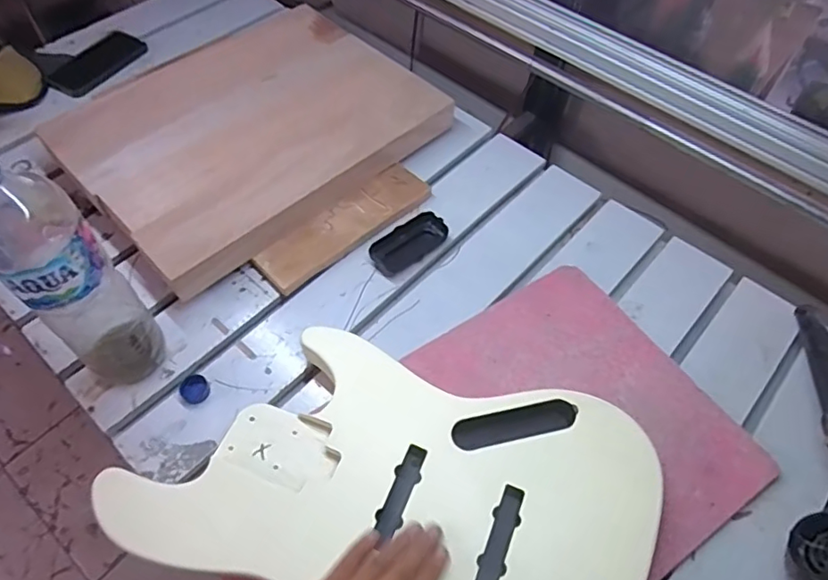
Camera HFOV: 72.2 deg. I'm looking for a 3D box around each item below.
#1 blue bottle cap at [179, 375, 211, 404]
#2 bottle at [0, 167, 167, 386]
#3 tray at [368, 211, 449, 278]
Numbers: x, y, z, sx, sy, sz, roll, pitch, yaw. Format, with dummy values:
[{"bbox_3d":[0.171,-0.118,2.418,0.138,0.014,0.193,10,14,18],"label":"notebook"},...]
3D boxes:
[{"bbox_3d":[-0.254,0.115,0.659,0.032,0.007,0.035,1,56,-1],"label":"blue bottle cap"},{"bbox_3d":[-0.336,-0.004,0.558,0.085,0.311,0.086,33,62,19],"label":"bottle"},{"bbox_3d":[-0.008,-0.064,0.777,0.110,0.021,0.051,-35,63,-22],"label":"tray"}]

